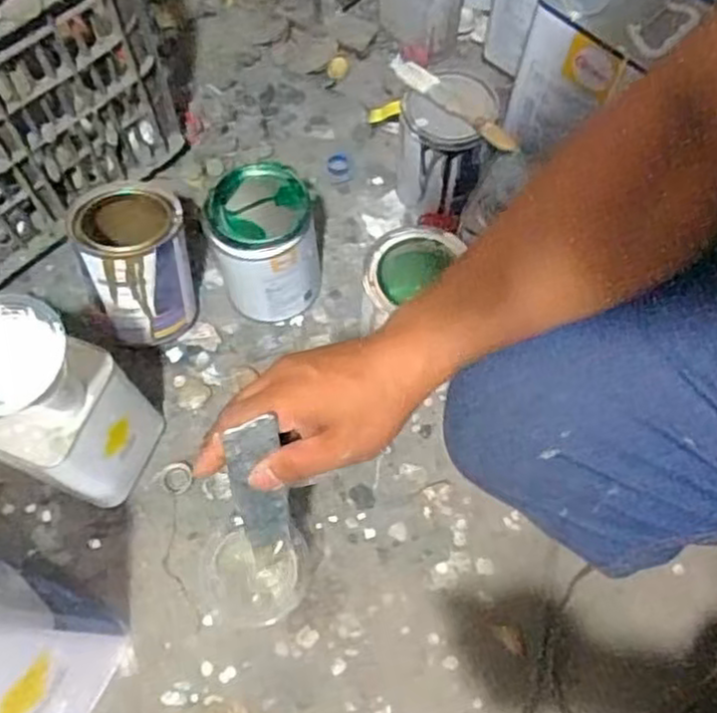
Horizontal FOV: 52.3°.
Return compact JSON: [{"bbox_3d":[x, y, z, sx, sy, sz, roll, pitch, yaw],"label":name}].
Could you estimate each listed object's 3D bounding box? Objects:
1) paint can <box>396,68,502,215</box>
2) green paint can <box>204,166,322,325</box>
[{"bbox_3d":[0.095,-0.232,0.824,0.093,0.143,0.098,0,66,0],"label":"paint can"},{"bbox_3d":[-0.096,-0.110,0.769,0.099,0.152,0.100,0,66,0],"label":"green paint can"}]

